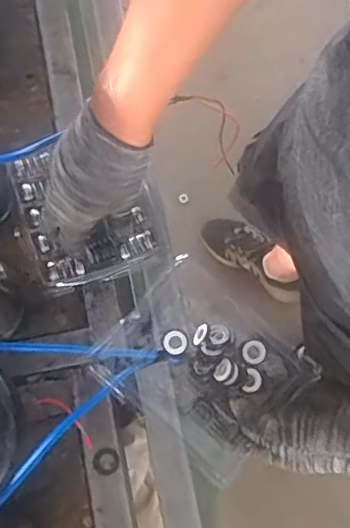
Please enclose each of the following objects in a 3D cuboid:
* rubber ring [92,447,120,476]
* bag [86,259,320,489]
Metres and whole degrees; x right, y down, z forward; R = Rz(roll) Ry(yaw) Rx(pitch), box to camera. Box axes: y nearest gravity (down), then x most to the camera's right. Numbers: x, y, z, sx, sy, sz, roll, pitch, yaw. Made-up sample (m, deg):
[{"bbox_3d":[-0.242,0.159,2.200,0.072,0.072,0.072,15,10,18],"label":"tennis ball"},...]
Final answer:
[{"bbox_3d":[-0.068,0.196,0.568,0.026,0.007,0.026,6,67,-14],"label":"rubber ring"},{"bbox_3d":[0.019,0.100,0.559,0.167,0.040,0.137,41,79,9],"label":"bag"}]

